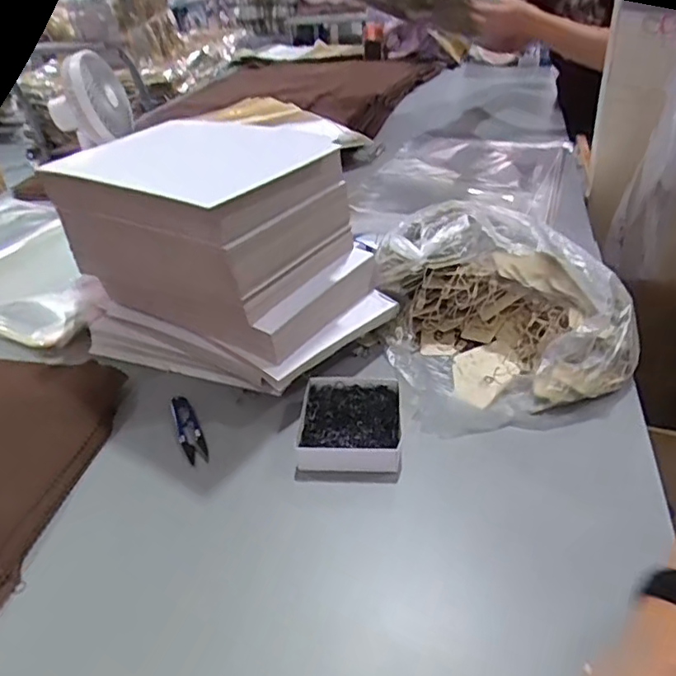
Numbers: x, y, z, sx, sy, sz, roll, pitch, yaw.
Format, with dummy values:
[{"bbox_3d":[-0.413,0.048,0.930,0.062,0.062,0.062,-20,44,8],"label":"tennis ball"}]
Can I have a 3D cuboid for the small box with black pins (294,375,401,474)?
[{"bbox_3d":[0.012,0.083,0.589,0.096,0.025,0.115,0,35,7],"label":"small box with black pins"}]

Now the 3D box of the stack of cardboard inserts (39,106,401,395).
[{"bbox_3d":[-0.131,-0.099,0.677,0.325,0.234,0.189,14,39,26],"label":"stack of cardboard inserts"}]

